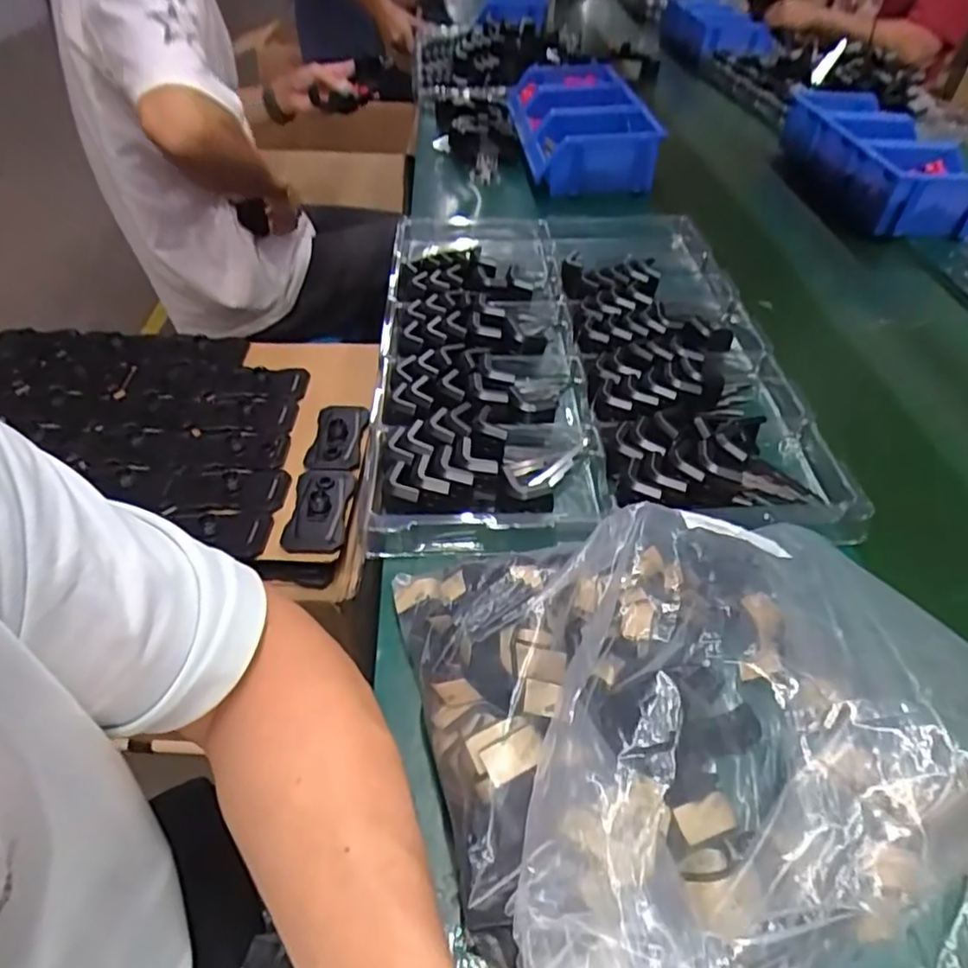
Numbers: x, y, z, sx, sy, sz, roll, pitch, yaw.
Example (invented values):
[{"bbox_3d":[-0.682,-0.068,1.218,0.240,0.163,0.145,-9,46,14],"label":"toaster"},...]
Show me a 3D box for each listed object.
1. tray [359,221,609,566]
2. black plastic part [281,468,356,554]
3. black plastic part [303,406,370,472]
[{"bbox_3d":[-0.002,-0.117,0.590,0.177,0.067,0.441,0,46,-2],"label":"tray"},{"bbox_3d":[-0.166,0.024,0.634,0.056,0.023,0.108,1,46,-2],"label":"black plastic part"},{"bbox_3d":[-0.166,-0.054,0.709,0.060,0.021,0.106,3,46,1],"label":"black plastic part"}]

